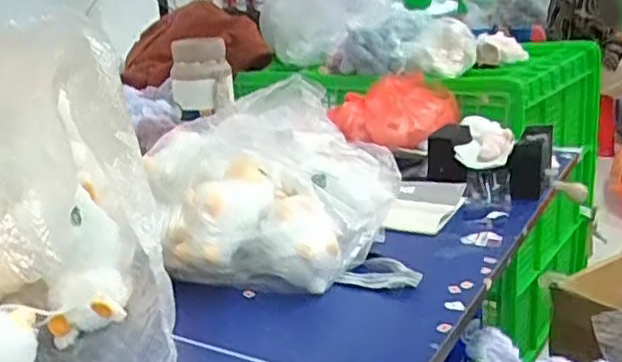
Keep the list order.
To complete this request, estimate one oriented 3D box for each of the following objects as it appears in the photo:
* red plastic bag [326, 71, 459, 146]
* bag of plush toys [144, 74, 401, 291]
[{"bbox_3d":[0.143,-0.115,1.063,0.209,0.090,0.151,-3,17,1],"label":"red plastic bag"},{"bbox_3d":[-0.046,0.003,0.666,0.238,0.154,0.186,2,18,17],"label":"bag of plush toys"}]

